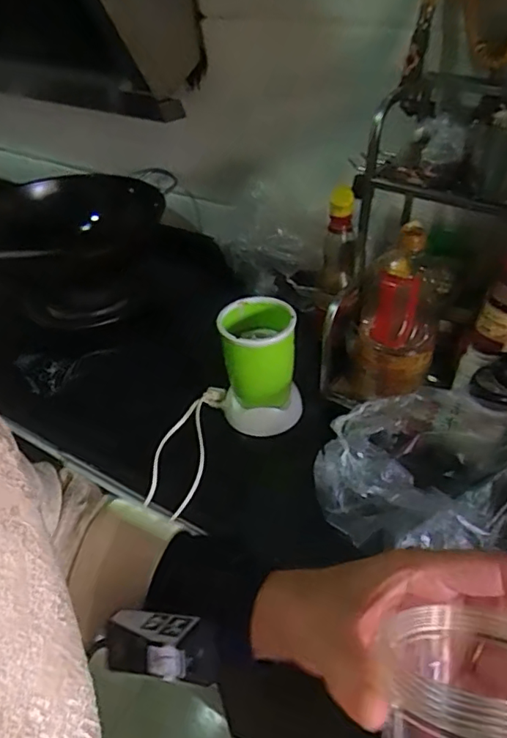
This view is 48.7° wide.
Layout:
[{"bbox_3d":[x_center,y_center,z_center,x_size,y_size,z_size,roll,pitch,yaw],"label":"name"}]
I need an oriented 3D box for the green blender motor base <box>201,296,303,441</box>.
[{"bbox_3d":[0.002,-0.003,0.758,0.103,0.164,0.102,-12,37,-21],"label":"green blender motor base"}]

